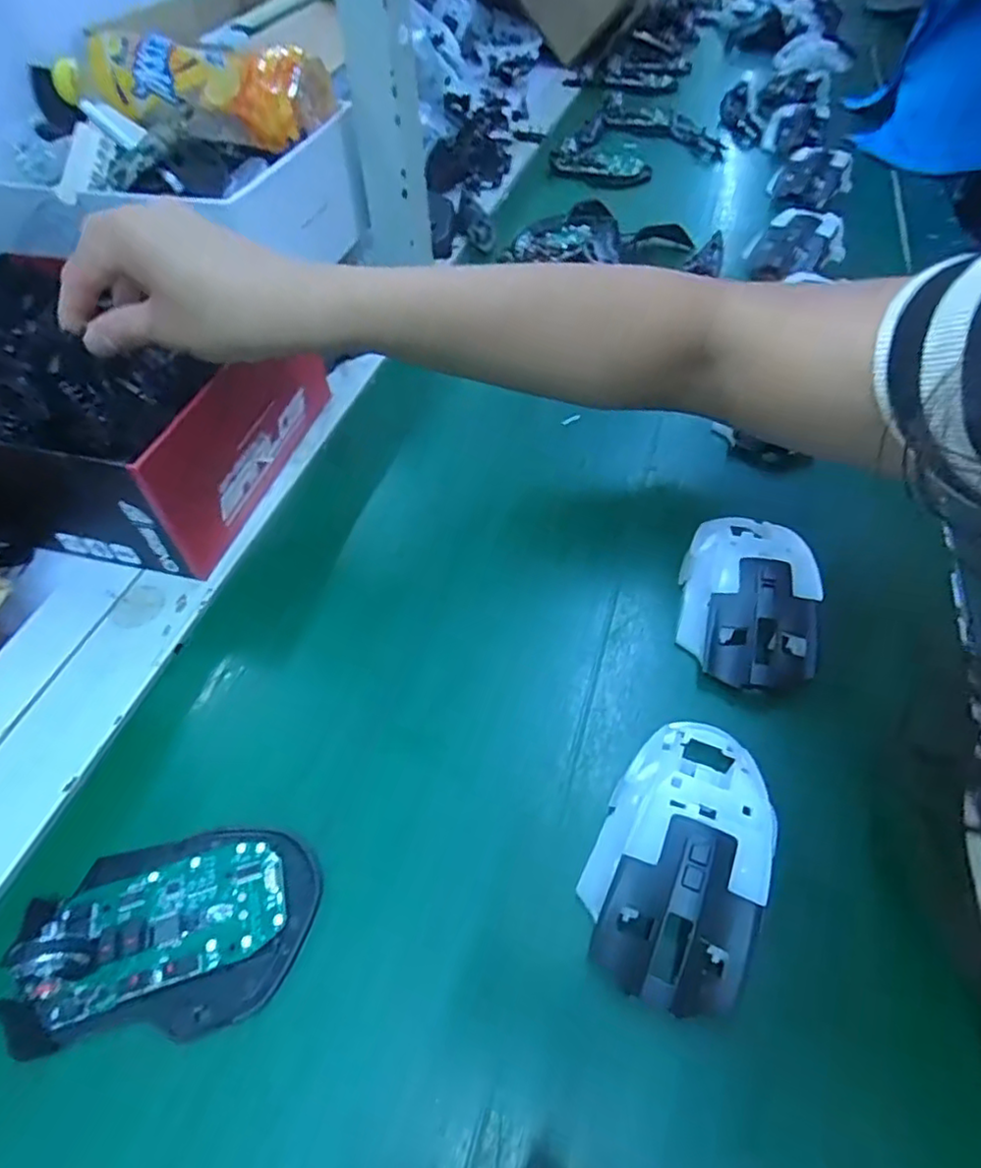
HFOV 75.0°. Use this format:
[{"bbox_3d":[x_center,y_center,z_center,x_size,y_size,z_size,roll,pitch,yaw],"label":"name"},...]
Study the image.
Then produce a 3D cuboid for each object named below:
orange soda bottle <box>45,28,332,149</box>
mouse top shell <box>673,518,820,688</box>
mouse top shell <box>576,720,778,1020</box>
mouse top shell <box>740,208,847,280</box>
[{"bbox_3d":[-0.229,-0.369,0.477,0.210,0.063,0.070,11,52,13],"label":"orange soda bottle"},{"bbox_3d":[0.135,0.004,0.335,0.064,0.039,0.105,7,52,10],"label":"mouse top shell"},{"bbox_3d":[0.079,0.103,0.257,0.064,0.030,0.114,21,55,19],"label":"mouse top shell"},{"bbox_3d":[0.264,-0.299,0.558,0.073,0.038,0.058,-36,57,-23],"label":"mouse top shell"}]

